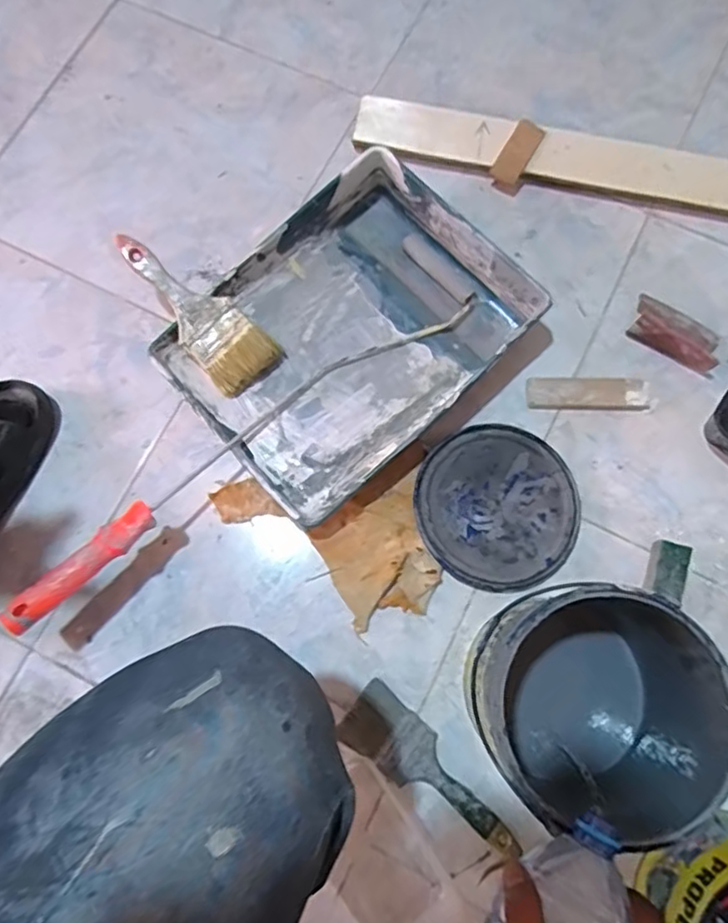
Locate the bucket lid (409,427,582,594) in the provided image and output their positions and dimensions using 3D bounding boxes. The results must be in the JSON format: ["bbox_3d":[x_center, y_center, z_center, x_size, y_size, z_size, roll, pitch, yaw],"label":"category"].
[{"bbox_3d":[0.147,0.047,0.681,0.173,0.010,0.177,0,75,0],"label":"bucket lid"}]

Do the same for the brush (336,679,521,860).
[{"bbox_3d":[0.068,0.310,0.612,0.204,0.026,0.064,41,79,10],"label":"brush"}]

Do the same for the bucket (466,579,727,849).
[{"bbox_3d":[0.189,0.210,0.547,0.183,0.179,0.177,0,75,0],"label":"bucket"}]

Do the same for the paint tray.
[{"bbox_3d":[-0.016,-0.141,0.703,0.365,0.067,0.284,-43,79,-10],"label":"paint tray"}]

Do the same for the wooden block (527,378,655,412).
[{"bbox_3d":[0.260,-0.078,0.712,0.144,0.015,0.040,3,75,1],"label":"wooden block"}]

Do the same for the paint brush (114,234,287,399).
[{"bbox_3d":[-0.186,-0.165,0.677,0.209,0.028,0.074,46,80,-3],"label":"paint brush"}]

